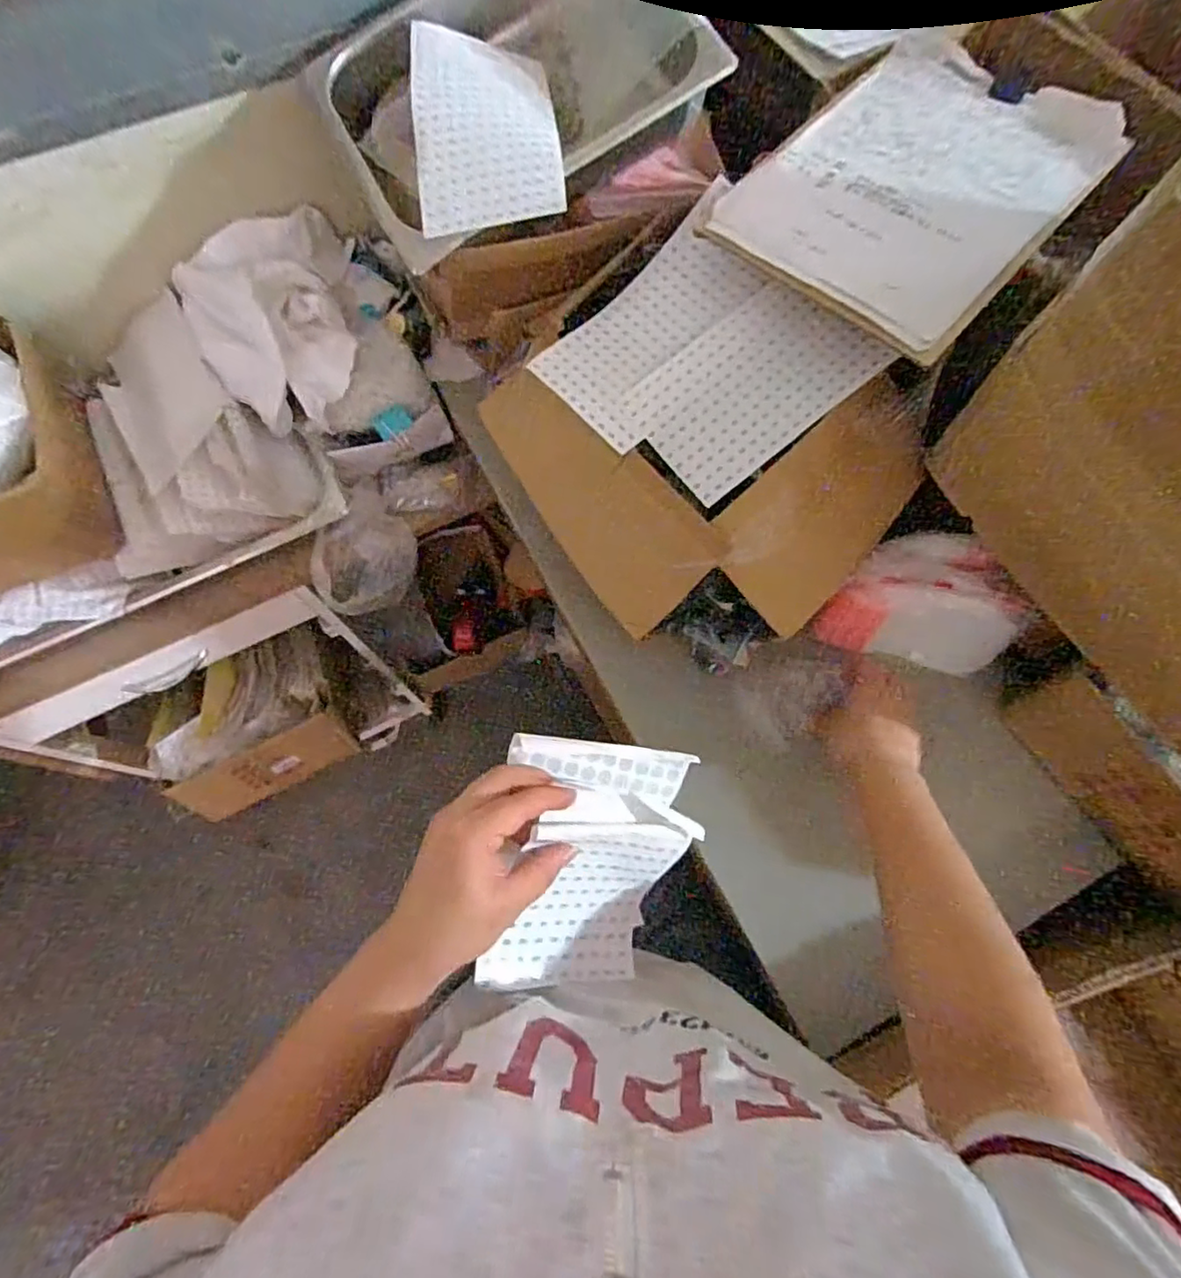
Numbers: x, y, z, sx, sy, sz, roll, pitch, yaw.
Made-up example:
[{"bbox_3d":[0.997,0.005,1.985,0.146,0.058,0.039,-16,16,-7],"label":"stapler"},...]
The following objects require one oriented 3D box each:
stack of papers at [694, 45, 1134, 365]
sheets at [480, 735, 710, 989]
[{"bbox_3d":[0.279,-0.387,0.529,0.222,0.018,0.328,41,75,15],"label":"stack of papers"},{"bbox_3d":[0.002,0.153,0.427,0.123,0.116,0.156,7,69,4],"label":"sheets"}]

